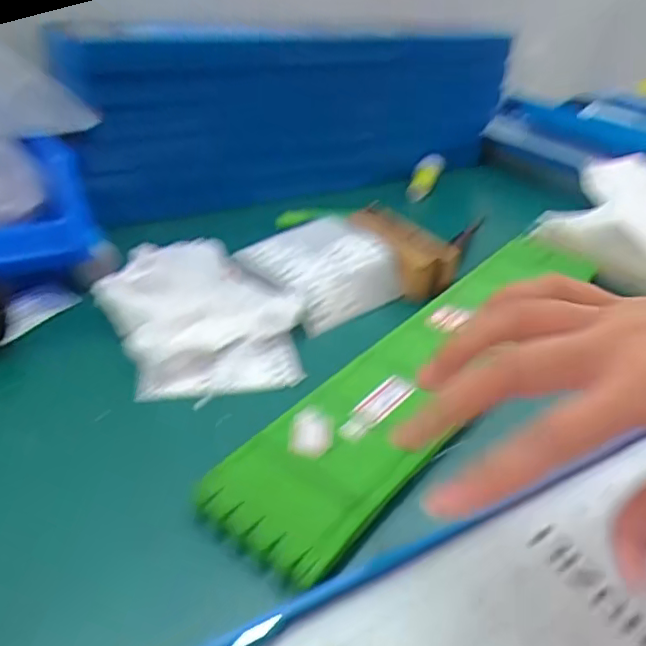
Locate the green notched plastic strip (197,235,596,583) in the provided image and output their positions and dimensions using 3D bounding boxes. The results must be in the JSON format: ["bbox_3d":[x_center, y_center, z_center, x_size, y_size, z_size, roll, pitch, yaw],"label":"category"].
[{"bbox_3d":[0.076,0.010,0.346,0.069,0.011,0.351,27,40,28],"label":"green notched plastic strip"}]

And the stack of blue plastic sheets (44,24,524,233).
[{"bbox_3d":[0.003,-0.186,0.533,0.446,0.146,0.033,-16,45,-30],"label":"stack of blue plastic sheets"}]

